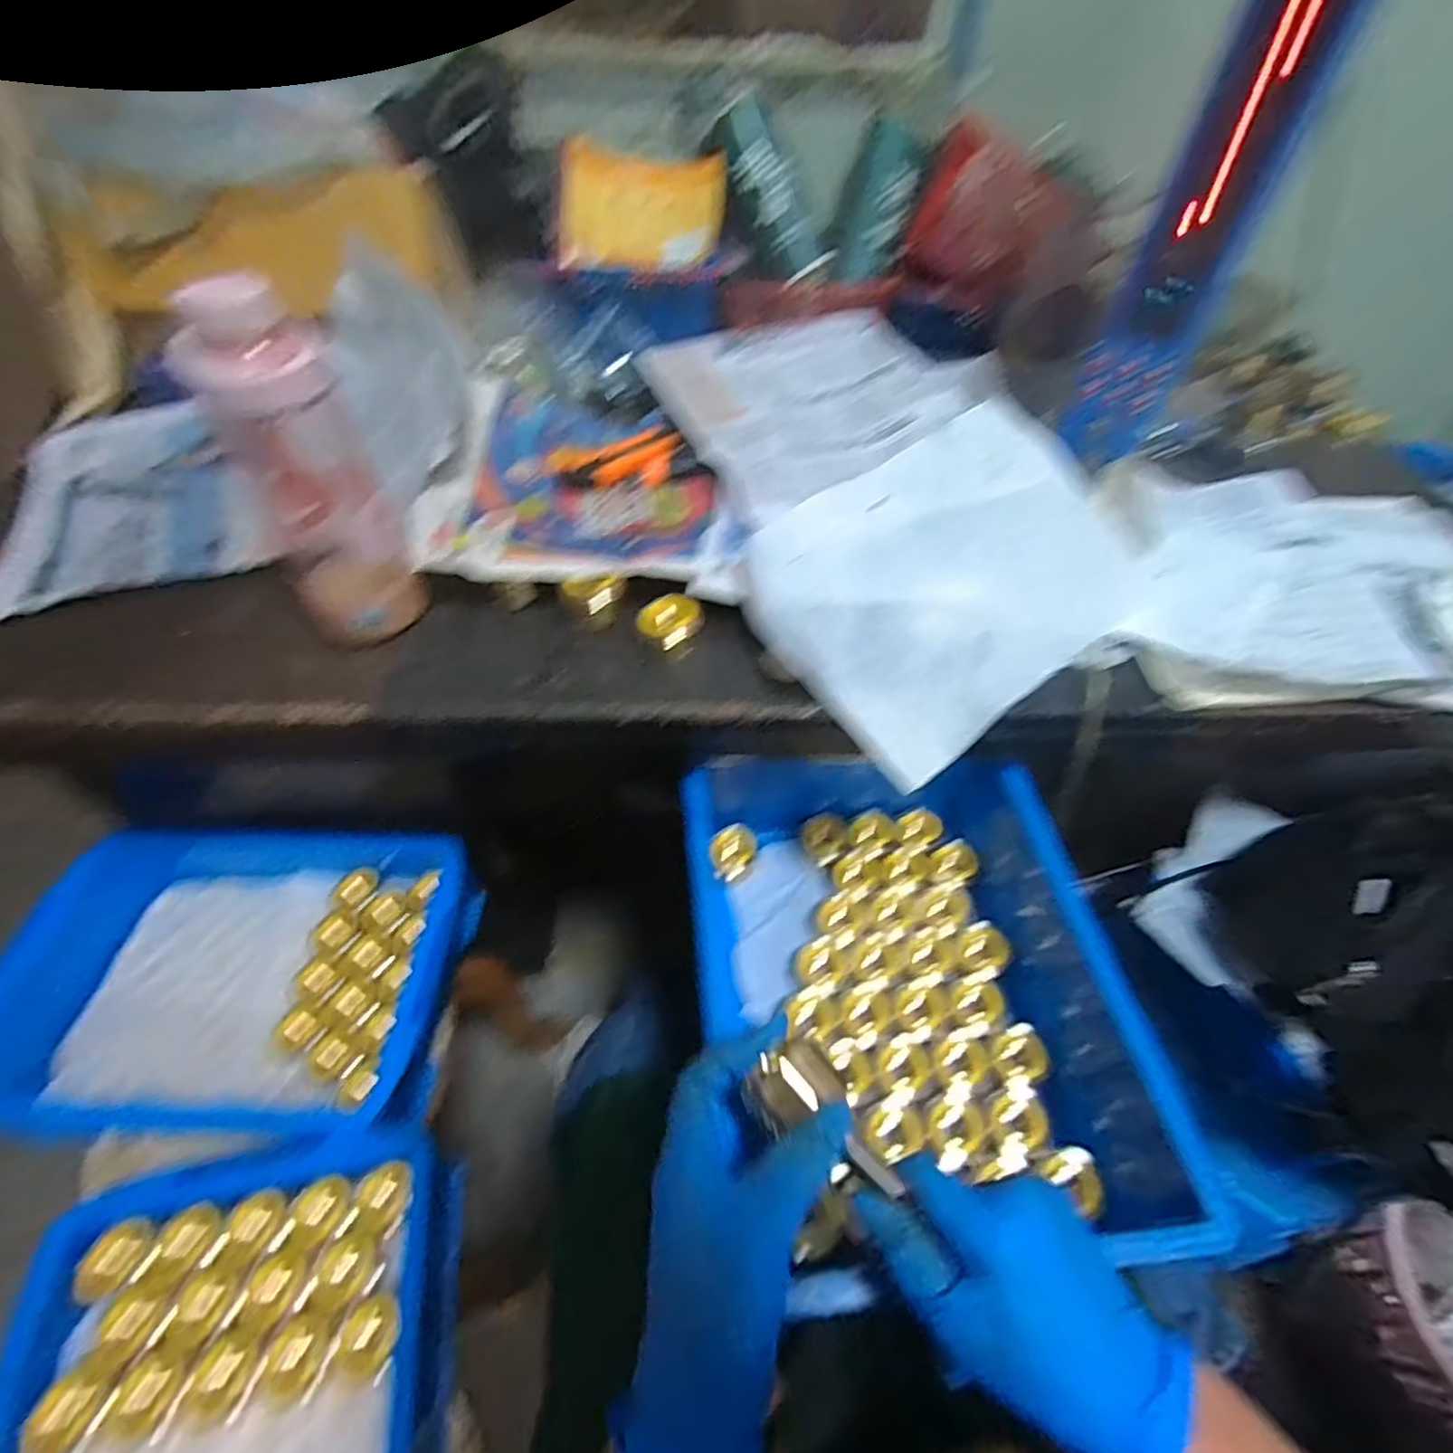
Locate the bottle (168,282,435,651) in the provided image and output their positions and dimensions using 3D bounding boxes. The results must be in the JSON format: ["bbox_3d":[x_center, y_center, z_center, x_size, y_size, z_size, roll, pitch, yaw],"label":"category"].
[{"bbox_3d":[-0.253,-0.148,0.407,0.073,0.213,0.066,-27,56,-22],"label":"bottle"}]

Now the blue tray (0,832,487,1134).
[{"bbox_3d":[-0.422,0.217,0.587,0.349,0.094,0.240,1,51,-1],"label":"blue tray"}]

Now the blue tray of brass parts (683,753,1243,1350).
[{"bbox_3d":[0.134,0.177,0.467,0.267,0.131,0.322,-8,51,-8],"label":"blue tray of brass parts"}]

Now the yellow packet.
[{"bbox_3d":[-0.086,-0.538,0.684,0.172,0.111,0.028,-3,15,-10],"label":"yellow packet"}]

